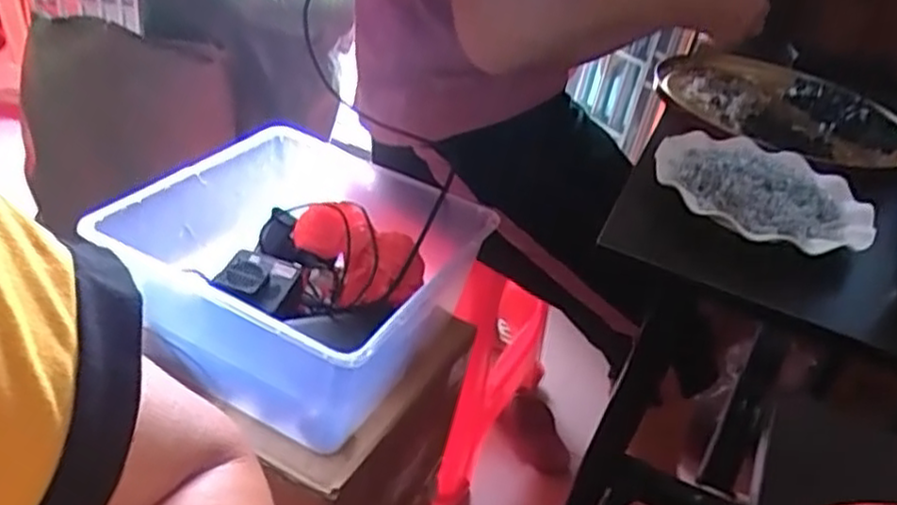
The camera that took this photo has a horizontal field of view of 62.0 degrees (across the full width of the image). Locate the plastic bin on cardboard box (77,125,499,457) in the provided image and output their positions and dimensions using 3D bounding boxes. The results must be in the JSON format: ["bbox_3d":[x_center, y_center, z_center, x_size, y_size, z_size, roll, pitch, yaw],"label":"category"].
[{"bbox_3d":[-0.154,0.024,0.809,0.325,0.172,0.335,24,35,18],"label":"plastic bin on cardboard box"}]

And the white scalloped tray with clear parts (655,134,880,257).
[{"bbox_3d":[0.278,-0.060,0.663,0.185,0.031,0.176,21,34,14],"label":"white scalloped tray with clear parts"}]

